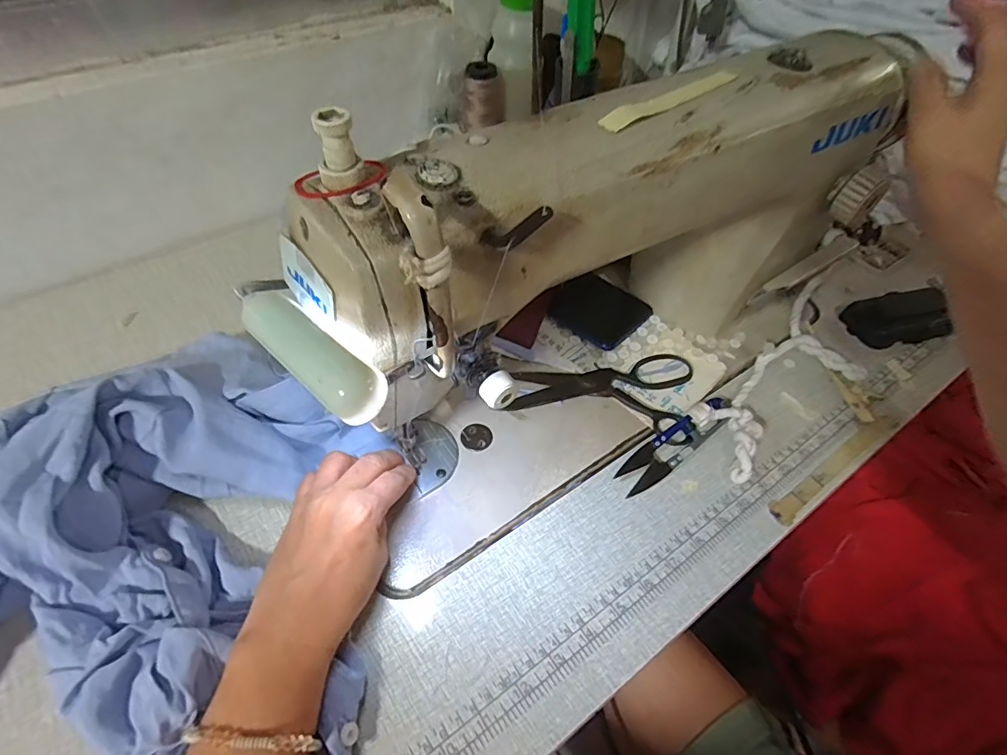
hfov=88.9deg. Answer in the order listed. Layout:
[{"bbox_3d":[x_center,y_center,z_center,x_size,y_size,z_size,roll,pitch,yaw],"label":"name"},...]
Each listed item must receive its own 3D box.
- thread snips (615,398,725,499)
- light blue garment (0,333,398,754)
[{"bbox_3d":[0.135,0.050,0.399,0.117,0.014,0.026,-31,60,-25],"label":"thread snips"},{"bbox_3d":[-0.280,0.124,0.279,0.418,0.069,0.280,-19,56,-17],"label":"light blue garment"}]

